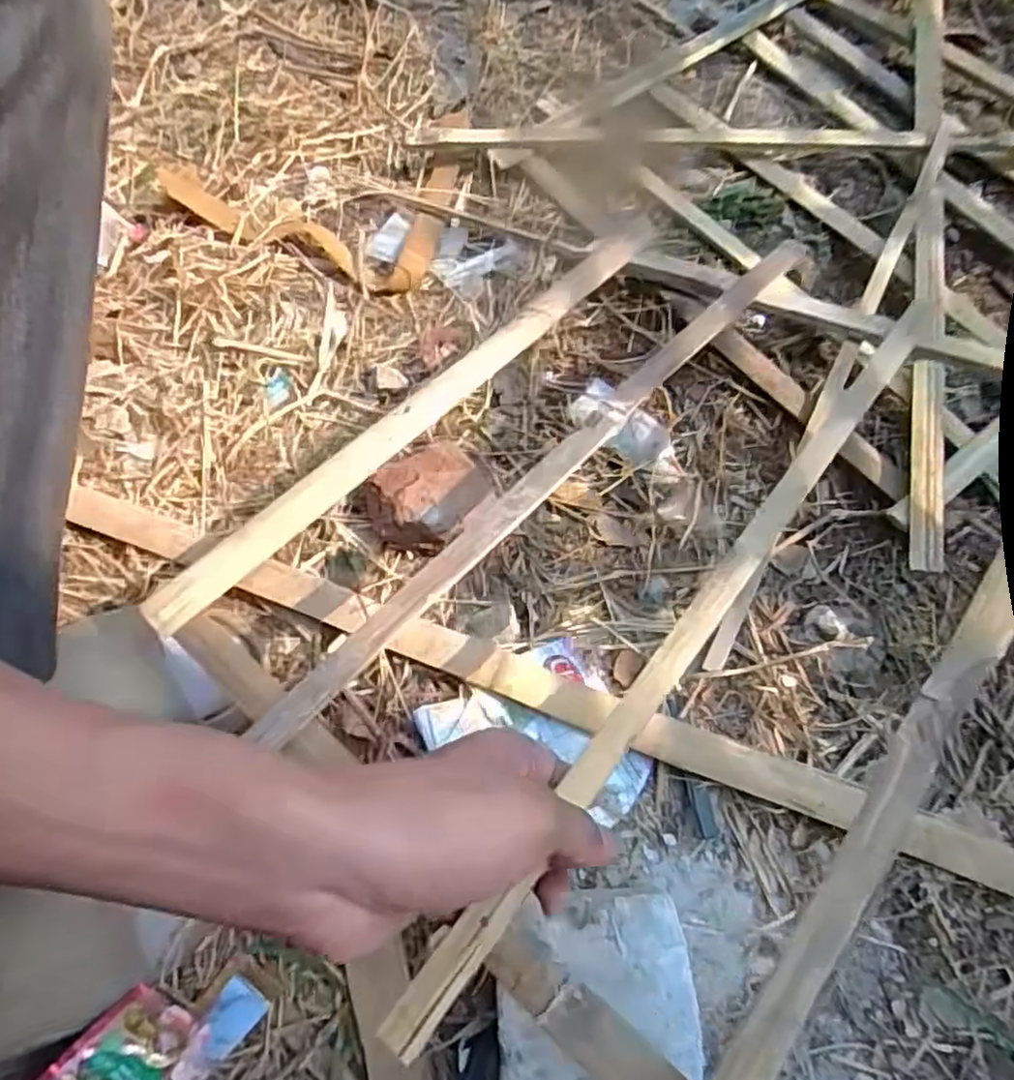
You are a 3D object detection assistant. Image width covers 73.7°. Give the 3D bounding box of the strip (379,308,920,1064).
[{"bbox_3d":[0.102,0.029,0.340,0.020,0.011,0.464,37,69,13],"label":"strip"}]

